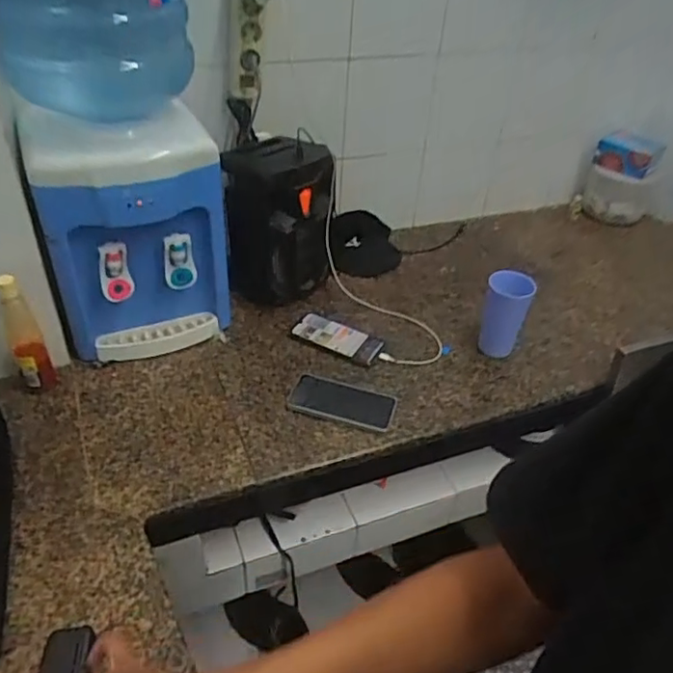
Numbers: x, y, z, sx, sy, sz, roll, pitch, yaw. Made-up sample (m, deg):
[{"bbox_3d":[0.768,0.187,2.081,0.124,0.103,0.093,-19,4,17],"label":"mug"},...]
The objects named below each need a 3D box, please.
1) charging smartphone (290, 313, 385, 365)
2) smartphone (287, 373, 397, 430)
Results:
[{"bbox_3d":[0.001,-0.001,1.089,0.167,0.015,0.070,21,42,20],"label":"charging smartphone"},{"bbox_3d":[0.011,0.103,0.963,0.164,0.004,0.083,12,40,10],"label":"smartphone"}]

